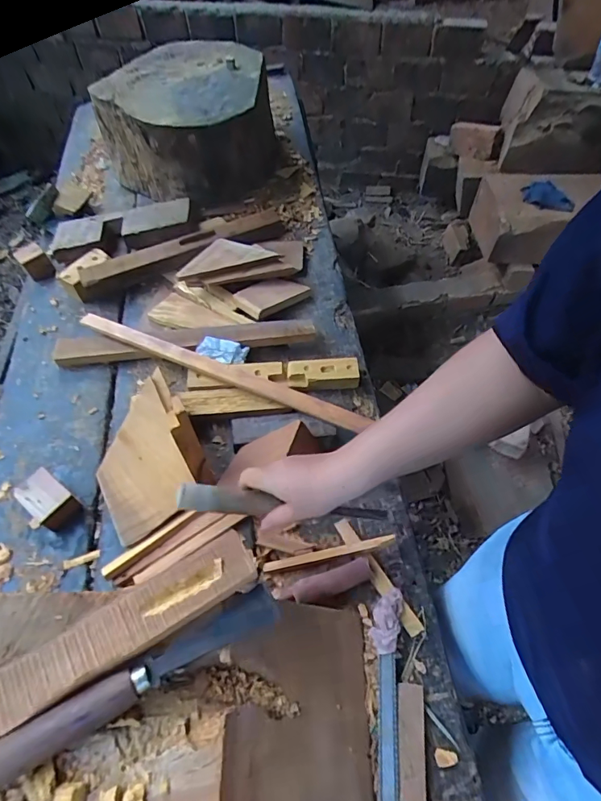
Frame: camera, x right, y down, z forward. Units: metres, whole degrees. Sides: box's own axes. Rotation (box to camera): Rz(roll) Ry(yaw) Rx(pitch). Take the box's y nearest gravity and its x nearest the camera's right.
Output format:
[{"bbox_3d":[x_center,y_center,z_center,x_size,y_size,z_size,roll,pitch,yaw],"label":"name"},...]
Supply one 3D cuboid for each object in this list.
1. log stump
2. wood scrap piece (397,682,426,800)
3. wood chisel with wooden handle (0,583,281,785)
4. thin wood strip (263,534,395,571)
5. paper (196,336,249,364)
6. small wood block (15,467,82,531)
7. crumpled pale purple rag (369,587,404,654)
[{"bbox_3d":[-0.252,-0.641,1.039,0.392,0.236,0.312,-16,58,-10],"label":"log stump"},{"bbox_3d":[0.122,0.390,0.496,0.029,0.008,0.135,5,56,3],"label":"wood scrap piece"},{"bbox_3d":[-0.139,0.248,0.410,0.258,0.028,0.033,-27,60,-17],"label":"wood chisel with wooden handle"},{"bbox_3d":[0.037,0.205,0.607,0.177,0.010,0.014,-14,54,4],"label":"thin wood strip"},{"bbox_3d":[-0.136,-0.088,0.796,0.085,0.013,0.042,10,79,-2],"label":"paper"},{"bbox_3d":[-0.367,0.146,0.661,0.087,0.045,0.055,32,63,22],"label":"small wood block"},{"bbox_3d":[0.107,0.271,0.561,0.032,0.021,0.071,14,58,10],"label":"crumpled pale purple rag"}]

